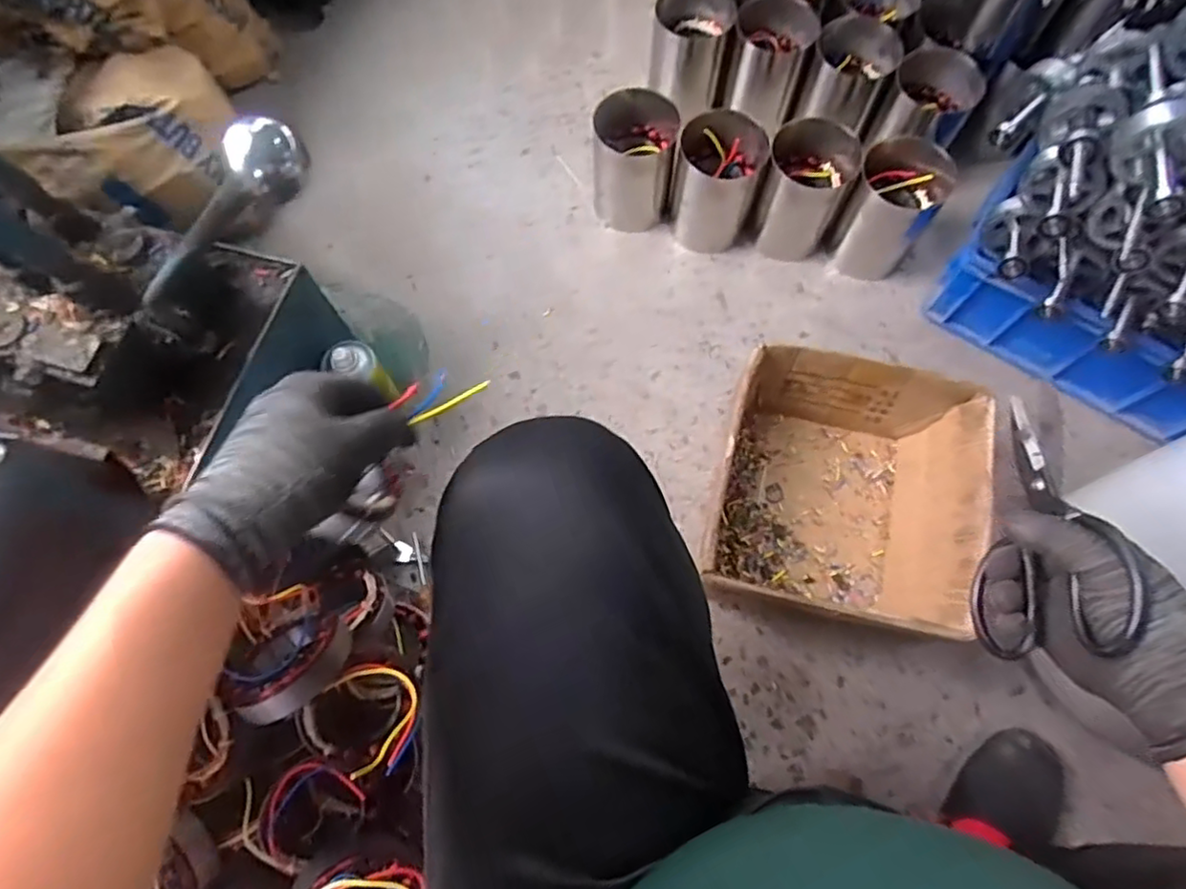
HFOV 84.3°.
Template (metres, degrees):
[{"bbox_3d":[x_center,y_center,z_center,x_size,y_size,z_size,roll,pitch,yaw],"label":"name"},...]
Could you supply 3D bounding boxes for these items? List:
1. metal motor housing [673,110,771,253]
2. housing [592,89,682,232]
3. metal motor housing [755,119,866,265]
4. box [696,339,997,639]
[{"bbox_3d":[0.182,-0.370,0.948,0.117,0.159,0.128,0,70,1],"label":"metal motor housing"},{"bbox_3d":[0.060,-0.415,0.967,0.116,0.154,0.118,5,70,3],"label":"housing"},{"bbox_3d":[0.309,-0.365,0.952,0.103,0.153,0.111,4,70,2],"label":"metal motor housing"},{"bbox_3d":[0.293,0.063,0.797,0.283,0.145,0.296,13,71,6],"label":"box"}]

